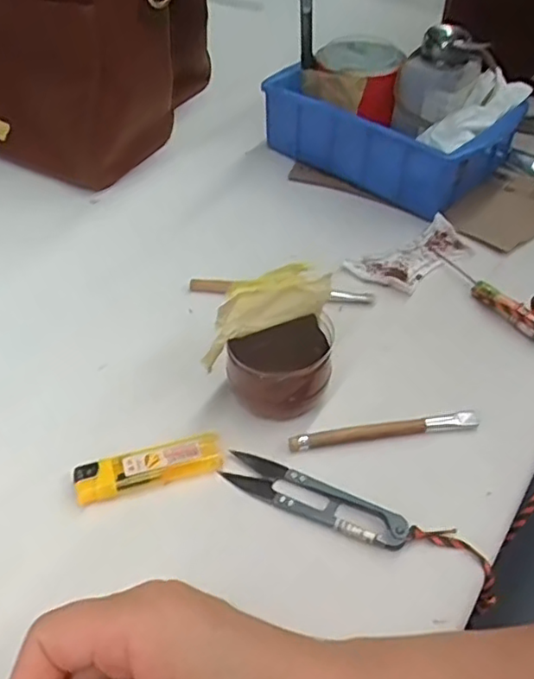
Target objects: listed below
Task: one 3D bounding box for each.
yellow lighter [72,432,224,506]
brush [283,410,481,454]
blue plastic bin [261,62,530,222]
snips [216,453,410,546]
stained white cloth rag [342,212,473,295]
[{"bbox_3d":[-0.063,0.070,0.348,0.078,0.012,0.020,-13,47,-14],"label":"yellow lighter"},{"bbox_3d":[0.068,0.051,0.367,0.110,0.006,0.009,-7,46,-9],"label":"brush"},{"bbox_3d":[0.104,-0.185,0.555,0.196,0.058,0.114,35,54,28],"label":"blue plastic bin"},{"bbox_3d":[0.024,0.084,0.338,0.100,0.008,0.022,23,49,19],"label":"snips"},{"bbox_3d":[0.112,-0.064,0.480,0.096,0.009,0.048,-30,54,-28],"label":"stained white cloth rag"}]

